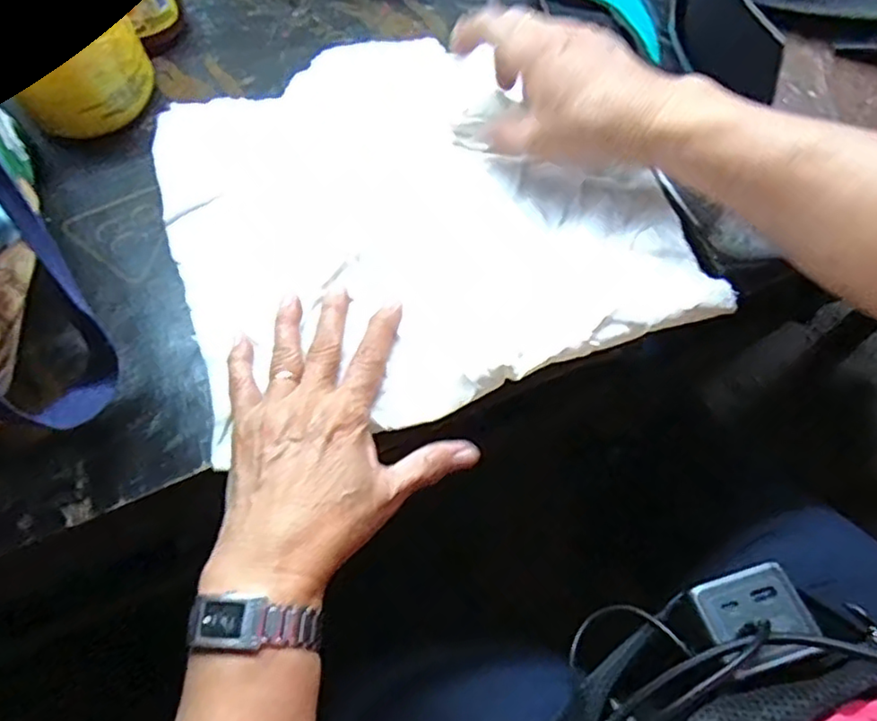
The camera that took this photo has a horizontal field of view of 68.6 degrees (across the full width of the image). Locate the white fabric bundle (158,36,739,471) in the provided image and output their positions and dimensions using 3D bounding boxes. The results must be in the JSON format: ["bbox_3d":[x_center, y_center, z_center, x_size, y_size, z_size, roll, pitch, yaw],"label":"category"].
[{"bbox_3d":[-0.022,-0.098,0.413,0.292,0.038,0.271,-17,65,-5],"label":"white fabric bundle"}]

